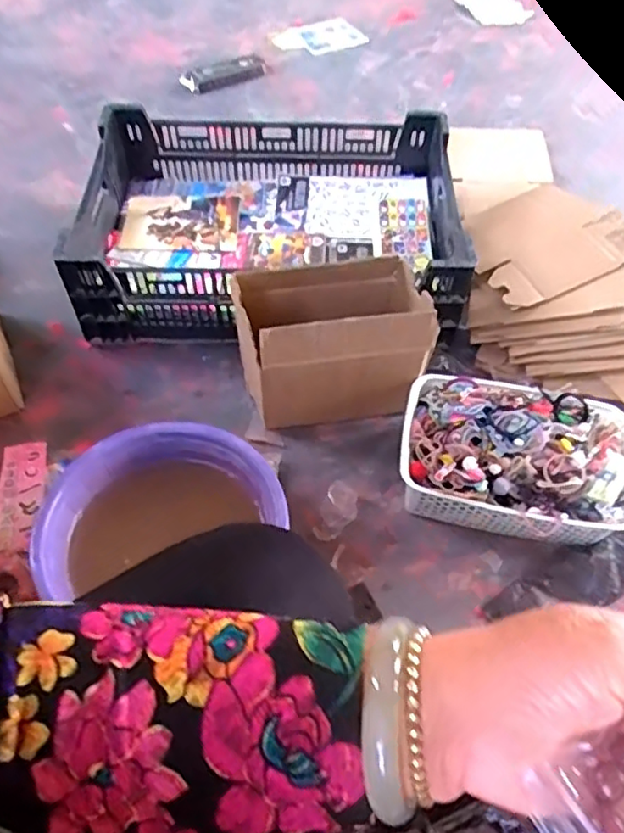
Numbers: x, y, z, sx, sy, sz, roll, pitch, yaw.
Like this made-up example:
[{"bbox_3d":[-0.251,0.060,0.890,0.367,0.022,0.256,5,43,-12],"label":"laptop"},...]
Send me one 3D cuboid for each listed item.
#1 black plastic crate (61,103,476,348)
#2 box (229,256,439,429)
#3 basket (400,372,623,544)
[{"bbox_3d":[-0.061,-0.331,1.056,0.588,0.166,0.418,3,56,0],"label":"black plastic crate"},{"bbox_3d":[0.023,-0.103,0.891,0.247,0.220,0.146,-5,56,-7],"label":"box"},{"bbox_3d":[0.269,0.044,0.845,0.291,0.104,0.199,11,56,6],"label":"basket"}]

